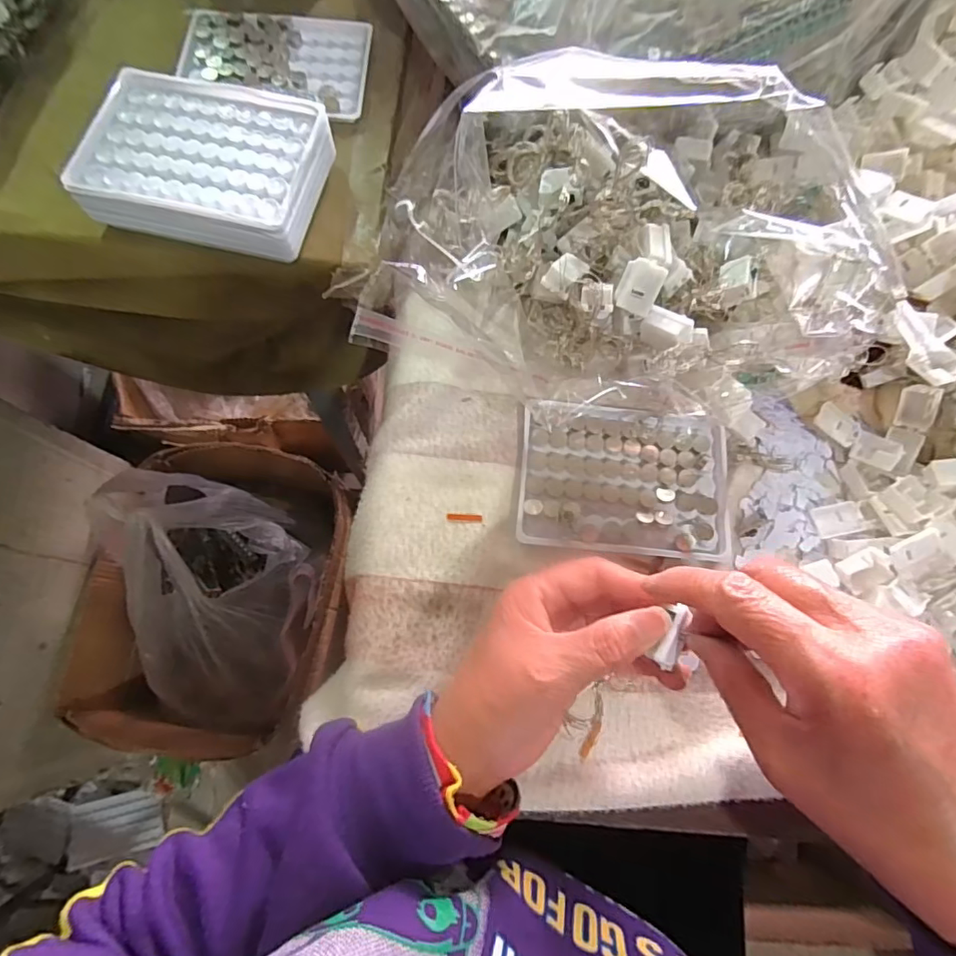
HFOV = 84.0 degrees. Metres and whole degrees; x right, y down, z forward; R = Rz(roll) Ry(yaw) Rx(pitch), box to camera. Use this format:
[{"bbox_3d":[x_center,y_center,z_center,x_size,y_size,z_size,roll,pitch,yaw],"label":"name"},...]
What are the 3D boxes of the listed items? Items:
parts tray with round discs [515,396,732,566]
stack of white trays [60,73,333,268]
[{"bbox_3d":[0.093,0.001,0.329,0.130,0.011,0.092,7,74,0],"label":"parts tray with round discs"},{"bbox_3d":[-0.166,-0.188,0.326,0.132,0.035,0.097,15,74,2],"label":"stack of white trays"}]

